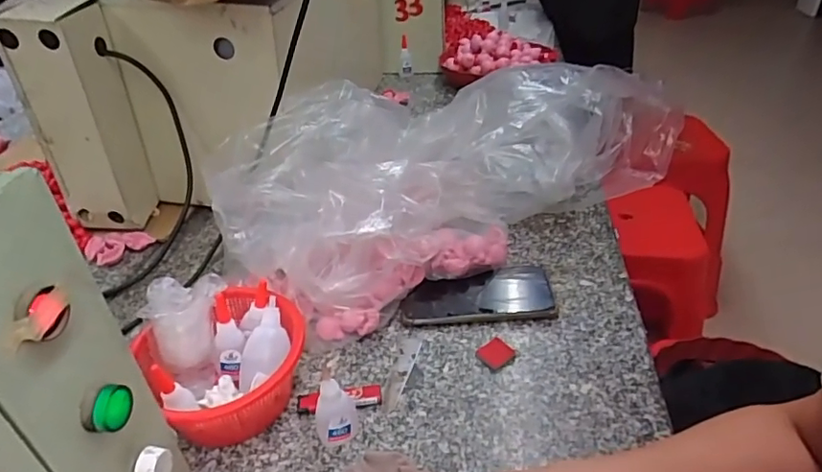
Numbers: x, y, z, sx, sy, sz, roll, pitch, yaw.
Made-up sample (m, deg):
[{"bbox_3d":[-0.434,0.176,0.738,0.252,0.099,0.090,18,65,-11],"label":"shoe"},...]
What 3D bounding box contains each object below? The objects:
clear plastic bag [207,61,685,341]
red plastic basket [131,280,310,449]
[{"bbox_3d":[0.061,-0.096,0.704,0.600,0.204,0.242,-25,40,-29],"label":"clear plastic bag"},{"bbox_3d":[-0.161,0.116,0.492,0.134,0.080,0.144,-28,40,-30],"label":"red plastic basket"}]

